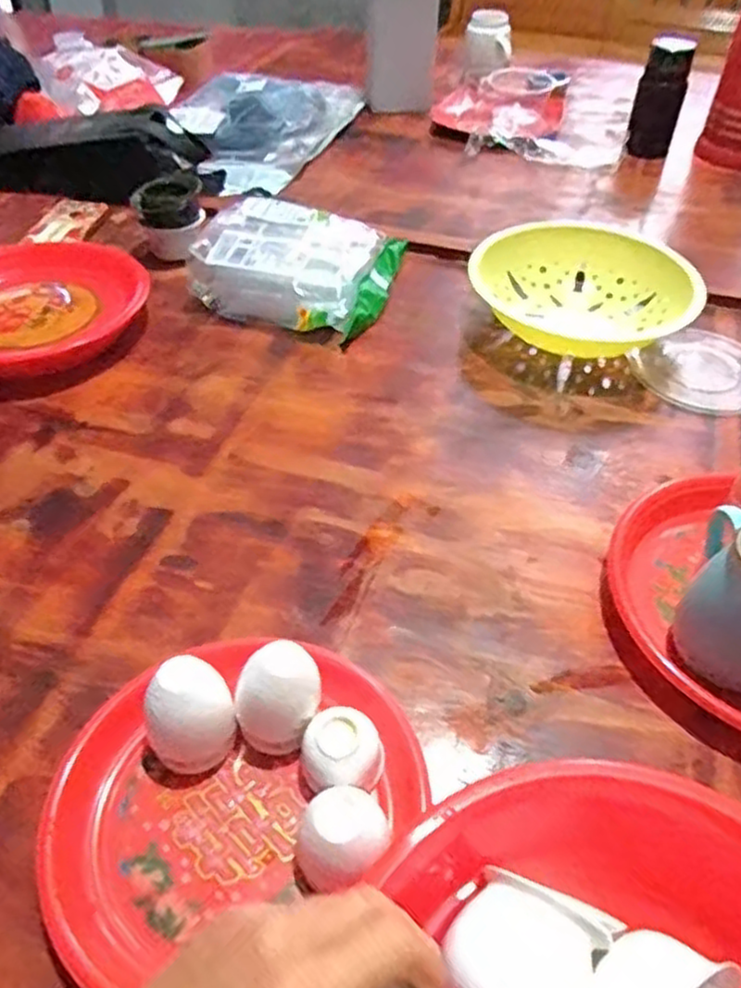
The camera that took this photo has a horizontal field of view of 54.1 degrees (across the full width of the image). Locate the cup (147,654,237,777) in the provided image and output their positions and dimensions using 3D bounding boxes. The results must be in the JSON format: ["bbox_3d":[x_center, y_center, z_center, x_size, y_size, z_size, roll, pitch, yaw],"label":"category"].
[{"bbox_3d":[-0.116,0.144,0.469,0.053,0.071,0.044,-24,51,-21],"label":"cup"}]

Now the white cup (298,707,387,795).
[{"bbox_3d":[-0.018,0.166,0.463,0.051,0.047,0.044,-11,48,-10],"label":"white cup"}]

